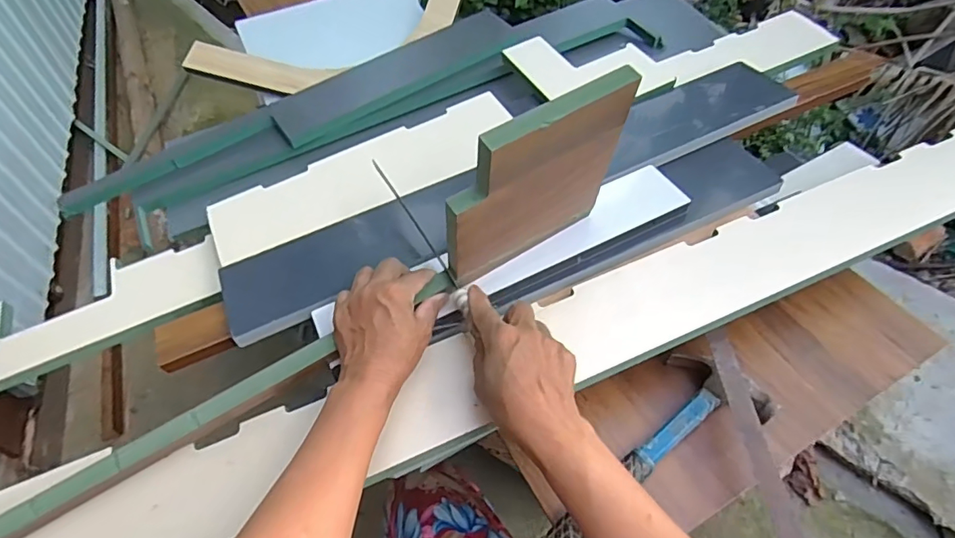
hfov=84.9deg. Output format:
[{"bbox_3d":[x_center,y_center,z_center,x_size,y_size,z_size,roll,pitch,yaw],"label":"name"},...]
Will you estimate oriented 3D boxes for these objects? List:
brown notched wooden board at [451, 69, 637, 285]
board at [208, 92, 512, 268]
[{"bbox_3d":[0.052,-0.067,0.438,0.169,0.171,0.022,-28,59,-19],"label":"brown notched wooden board"},{"bbox_3d":[-0.133,-0.114,0.633,0.370,0.013,0.102,-24,61,-8],"label":"board"}]

